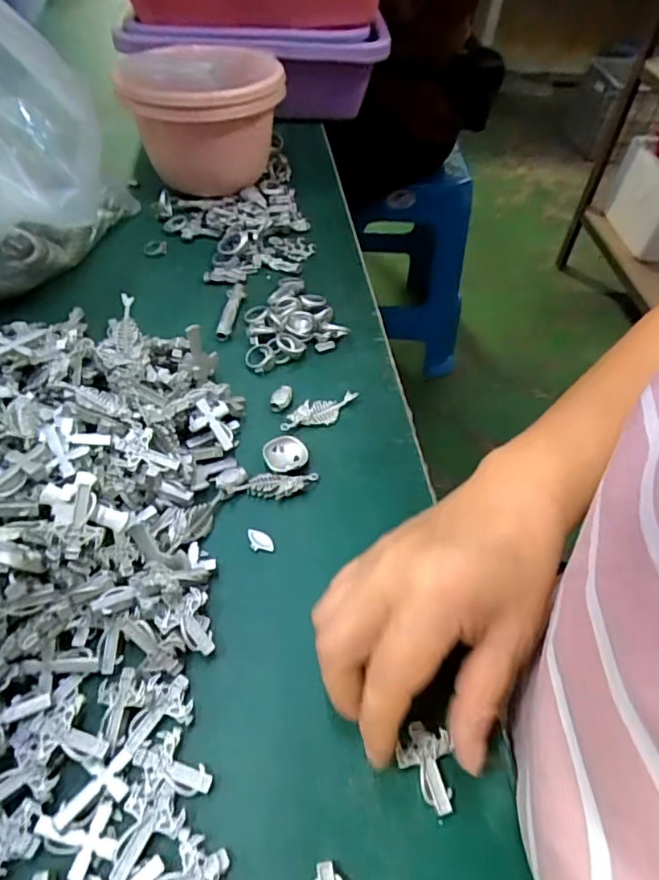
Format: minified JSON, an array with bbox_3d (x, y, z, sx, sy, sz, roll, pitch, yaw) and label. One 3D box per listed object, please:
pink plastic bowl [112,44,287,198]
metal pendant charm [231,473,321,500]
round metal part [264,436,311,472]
[{"bbox_3d":[-0.109,-0.300,0.510,0.133,0.121,0.145,0,50,-4],"label":"pink plastic bowl"},{"bbox_3d":[-0.032,0.027,0.331,0.050,0.005,0.018,-6,48,-4],"label":"metal pendant charm"},{"bbox_3d":[-0.027,0.009,0.345,0.025,0.006,0.026,2,50,-2],"label":"round metal part"}]

